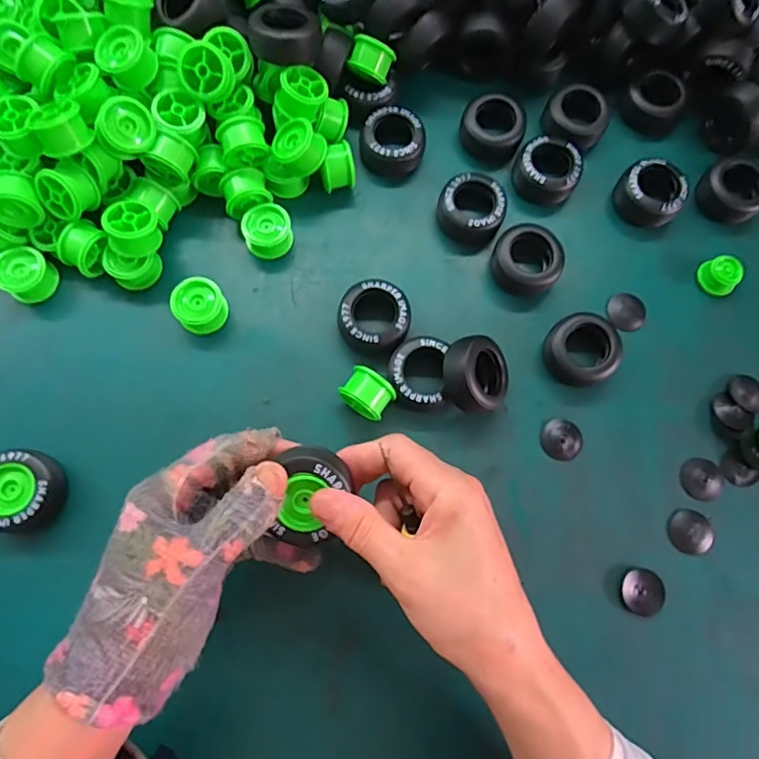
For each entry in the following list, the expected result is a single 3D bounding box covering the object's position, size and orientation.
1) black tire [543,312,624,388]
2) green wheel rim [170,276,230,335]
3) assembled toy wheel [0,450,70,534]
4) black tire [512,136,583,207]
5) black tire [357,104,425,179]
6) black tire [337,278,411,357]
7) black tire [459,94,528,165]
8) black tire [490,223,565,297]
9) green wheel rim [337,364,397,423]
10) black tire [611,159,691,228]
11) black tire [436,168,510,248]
[{"bbox_3d":[0.141,-0.021,0.380,0.047,0.024,0.044,18,75,3],"label":"black tire"},{"bbox_3d":[-0.123,-0.049,0.377,0.033,0.025,0.035,0,75,-2],"label":"green wheel rim"},{"bbox_3d":[-0.223,0.070,0.343,0.041,0.034,0.048,2,75,-2],"label":"assembled toy wheel"},{"bbox_3d":[0.128,-0.159,0.418,0.048,0.028,0.039,22,76,4],"label":"black tire"},{"bbox_3d":[0.010,-0.183,0.418,0.048,0.025,0.043,24,76,4],"label":"black tire"},{"bbox_3d":[-0.003,-0.042,0.379,0.047,0.023,0.048,0,75,-2],"label":"black tire"},{"bbox_3d":[0.087,-0.194,0.424,0.047,0.023,0.041,20,75,3],"label":"black tire"},{"bbox_3d":[0.107,-0.087,0.398,0.048,0.028,0.042,25,76,5],"label":"black tire"},{"bbox_3d":[-0.008,0.011,0.363,0.032,0.025,0.028,34,77,7],"label":"green wheel rim"},{"bbox_3d":[0.205,-0.141,0.416,0.040,0.027,0.043,0,75,-2],"label":"black tire"},{"bbox_3d":[0.069,-0.127,0.406,0.048,0.025,0.042,22,76,4],"label":"black tire"}]

